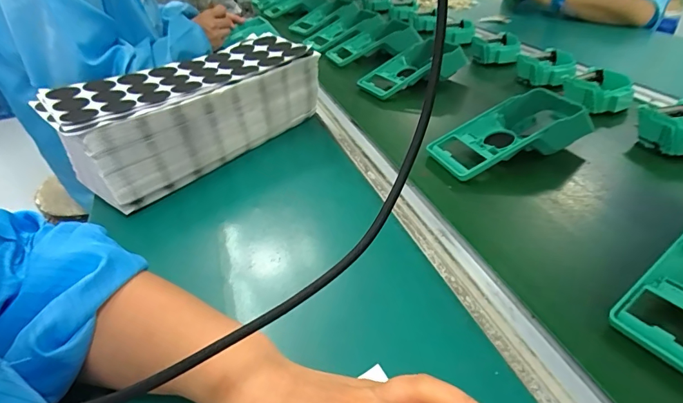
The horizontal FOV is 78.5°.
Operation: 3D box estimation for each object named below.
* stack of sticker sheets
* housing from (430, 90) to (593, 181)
[{"bbox_3d":[-0.179,-0.109,0.535,0.125,0.115,0.308,24,45,38],"label":"stack of sticker sheets"},{"bbox_3d":[0.203,-0.084,0.506,0.181,0.056,0.085,-14,34,-10],"label":"housing"}]

